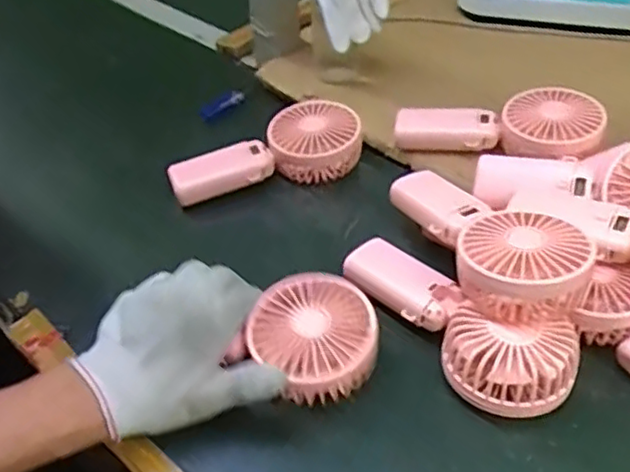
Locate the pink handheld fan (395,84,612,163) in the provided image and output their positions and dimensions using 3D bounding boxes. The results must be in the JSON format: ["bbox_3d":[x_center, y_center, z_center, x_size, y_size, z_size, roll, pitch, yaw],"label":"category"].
[{"bbox_3d":[0.168,-0.099,0.605,0.178,0.054,0.078,10,47,13],"label":"pink handheld fan"}]

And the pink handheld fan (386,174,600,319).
[{"bbox_3d":[0.124,-0.002,0.479,0.092,0.044,0.179,-20,35,-18],"label":"pink handheld fan"}]

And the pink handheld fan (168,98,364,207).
[{"bbox_3d":[-0.046,-0.079,0.597,0.179,0.040,0.074,-15,47,-11],"label":"pink handheld fan"}]

